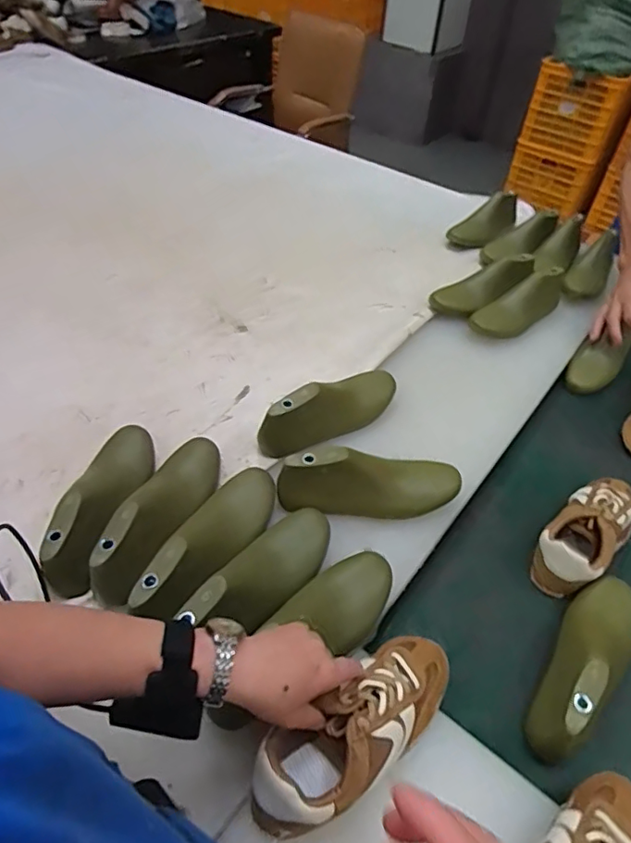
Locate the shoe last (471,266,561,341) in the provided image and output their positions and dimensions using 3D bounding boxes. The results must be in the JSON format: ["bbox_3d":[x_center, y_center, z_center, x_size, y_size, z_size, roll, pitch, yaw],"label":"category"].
[{"bbox_3d":[0.376,-0.208,0.974,0.221,0.066,0.068,-30,54,-15],"label":"shoe last"}]

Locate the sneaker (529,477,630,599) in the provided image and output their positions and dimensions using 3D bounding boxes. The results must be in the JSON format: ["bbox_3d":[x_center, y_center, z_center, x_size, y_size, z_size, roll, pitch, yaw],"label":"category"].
[{"bbox_3d":[0.366,0.136,0.708,0.220,0.060,0.084,-33,56,-29],"label":"sneaker"}]

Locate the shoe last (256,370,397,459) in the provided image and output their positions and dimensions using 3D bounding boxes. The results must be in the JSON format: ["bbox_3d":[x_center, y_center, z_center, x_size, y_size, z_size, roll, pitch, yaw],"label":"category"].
[{"bbox_3d":[0.024,-0.024,0.749,0.231,0.085,0.064,-31,56,-27],"label":"shoe last"}]

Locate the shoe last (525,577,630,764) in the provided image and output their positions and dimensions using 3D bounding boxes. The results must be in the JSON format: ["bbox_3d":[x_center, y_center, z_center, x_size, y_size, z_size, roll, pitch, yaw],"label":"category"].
[{"bbox_3d":[0.300,0.256,0.583,0.069,0.086,0.231,28,52,22],"label":"shoe last"}]

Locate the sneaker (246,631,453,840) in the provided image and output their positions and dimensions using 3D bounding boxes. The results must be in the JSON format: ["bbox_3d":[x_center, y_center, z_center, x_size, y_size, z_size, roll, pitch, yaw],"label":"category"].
[{"bbox_3d":[0.041,0.274,0.490,0.221,0.068,0.084,-25,53,-32],"label":"sneaker"}]

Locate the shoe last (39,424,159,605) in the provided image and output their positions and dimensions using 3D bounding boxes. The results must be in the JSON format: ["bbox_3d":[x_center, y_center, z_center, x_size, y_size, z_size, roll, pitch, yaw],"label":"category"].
[{"bbox_3d":[-0.250,0.084,0.634,0.067,0.069,0.241,4,47,1],"label":"shoe last"}]

